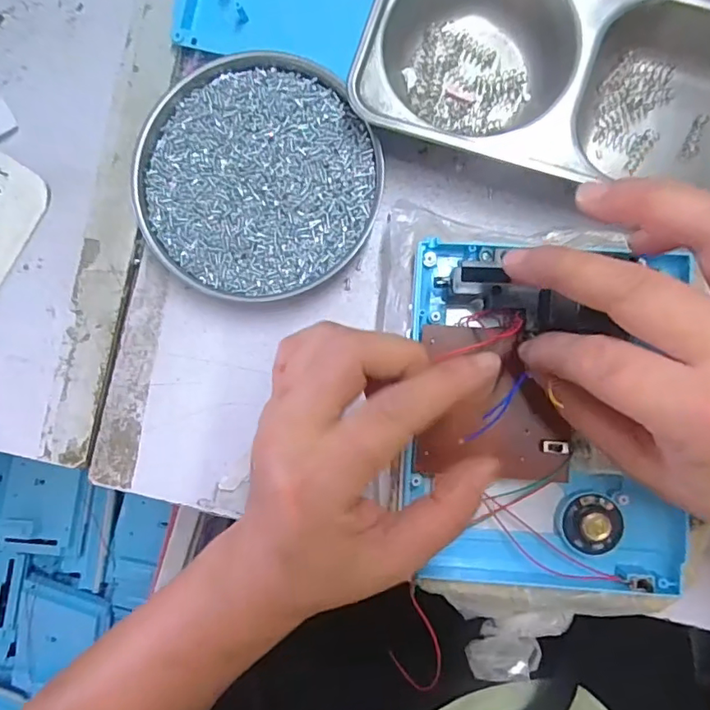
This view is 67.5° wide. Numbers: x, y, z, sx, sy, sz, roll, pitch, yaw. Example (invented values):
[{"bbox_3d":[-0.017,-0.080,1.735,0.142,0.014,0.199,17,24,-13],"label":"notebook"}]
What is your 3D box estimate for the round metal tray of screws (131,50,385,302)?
[{"bbox_3d":[-0.057,-0.100,0.301,0.128,0.018,0.137,0,87,5],"label":"round metal tray of screws"}]

